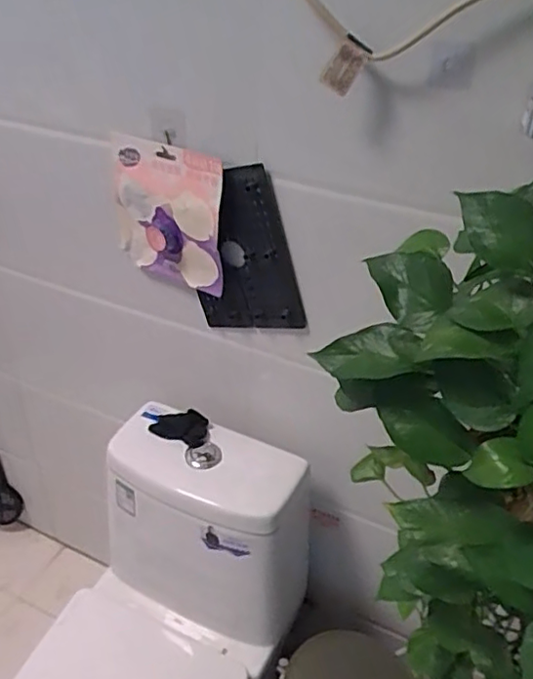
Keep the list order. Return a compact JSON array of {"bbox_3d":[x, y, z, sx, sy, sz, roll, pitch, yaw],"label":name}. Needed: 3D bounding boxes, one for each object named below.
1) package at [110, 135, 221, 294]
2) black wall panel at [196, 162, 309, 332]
[{"bbox_3d":[-0.161,-0.190,0.946,0.214,0.223,0.033,24,41,25],"label":"package"},{"bbox_3d":[-0.045,-0.124,0.918,0.172,0.264,0.016,1,38,22],"label":"black wall panel"}]

